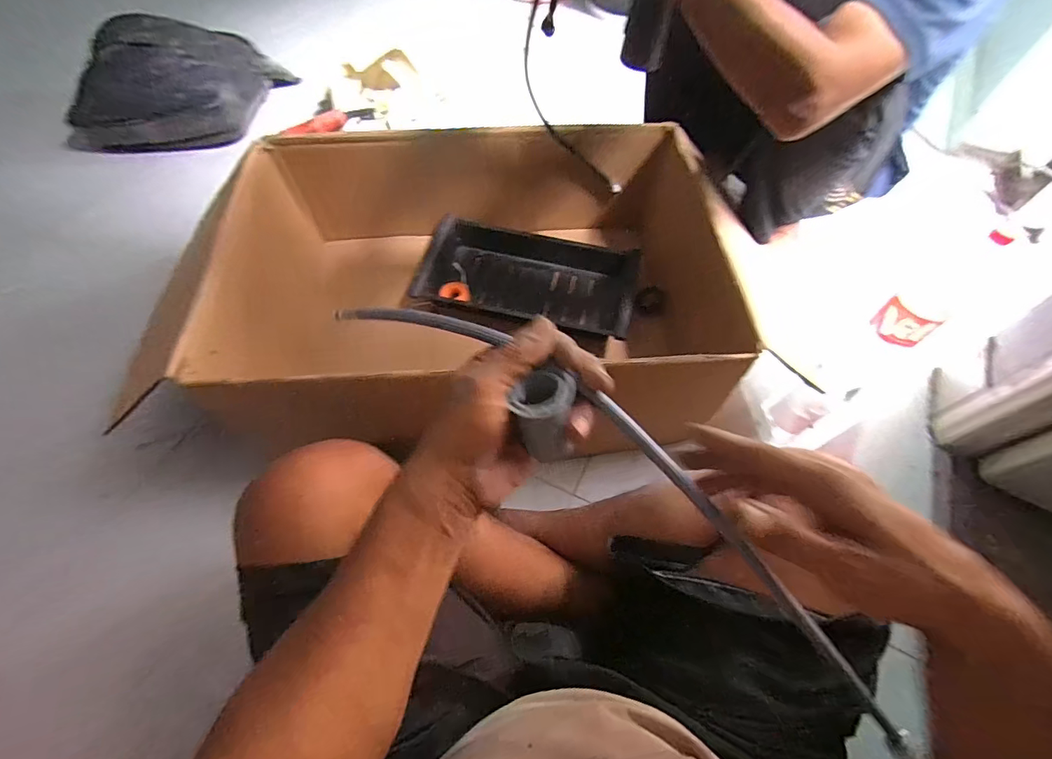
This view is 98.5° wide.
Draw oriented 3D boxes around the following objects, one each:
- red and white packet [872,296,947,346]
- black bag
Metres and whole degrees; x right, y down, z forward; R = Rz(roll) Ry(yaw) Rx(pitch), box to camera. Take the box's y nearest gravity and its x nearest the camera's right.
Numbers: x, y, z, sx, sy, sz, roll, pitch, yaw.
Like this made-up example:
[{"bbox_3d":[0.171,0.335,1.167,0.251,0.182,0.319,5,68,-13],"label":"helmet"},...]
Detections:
[{"bbox_3d":[0.561,-0.084,0.673,0.033,0.060,0.068,-36,67,-20],"label":"red and white packet"},{"bbox_3d":[-0.845,-0.734,1.100,0.372,0.175,0.411,5,60,2],"label":"black bag"}]

